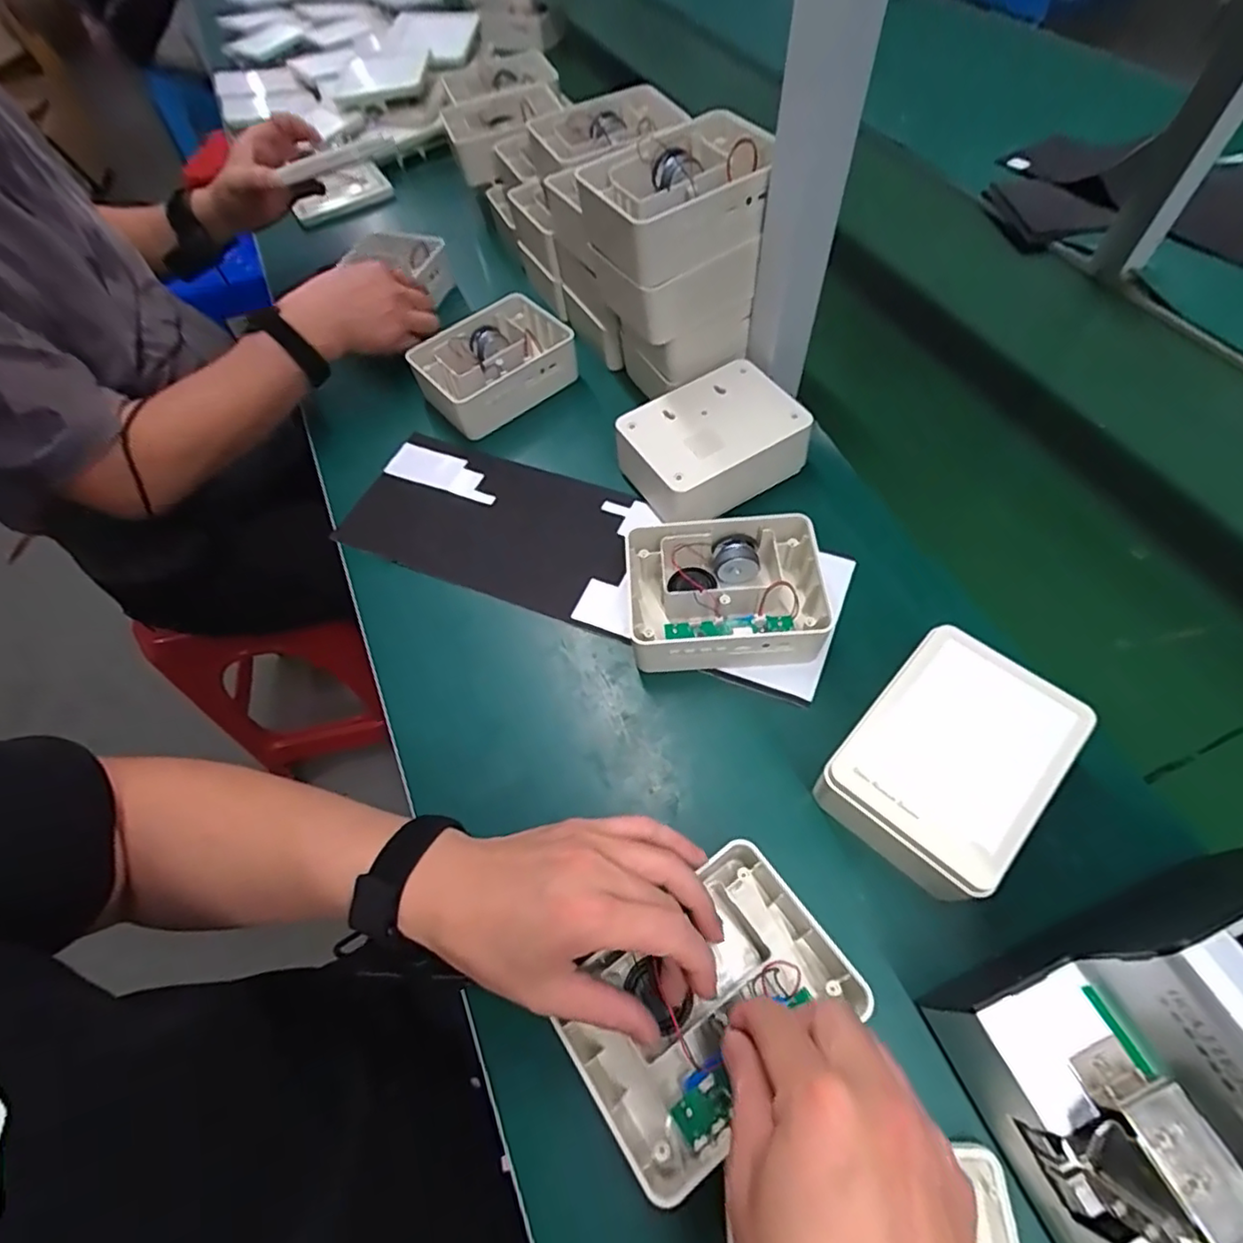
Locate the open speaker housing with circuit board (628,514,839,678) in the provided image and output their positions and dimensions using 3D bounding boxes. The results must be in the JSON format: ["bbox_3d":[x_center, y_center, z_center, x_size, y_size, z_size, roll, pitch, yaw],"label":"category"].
[{"bbox_3d":[0.079,-0.020,0.466,0.144,0.051,0.104,-5,59,1],"label":"open speaker housing with circuit board"}]

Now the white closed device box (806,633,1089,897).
[{"bbox_3d":[0.201,0.092,0.387,0.102,0.064,0.150,38,69,23],"label":"white closed device box"}]

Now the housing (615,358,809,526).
[{"bbox_3d":[0.074,-0.149,0.533,0.154,0.064,0.107,-30,61,-13],"label":"housing"}]

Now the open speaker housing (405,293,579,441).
[{"bbox_3d":[-0.128,-0.259,0.626,0.154,0.051,0.122,-35,63,-16],"label":"open speaker housing"}]

